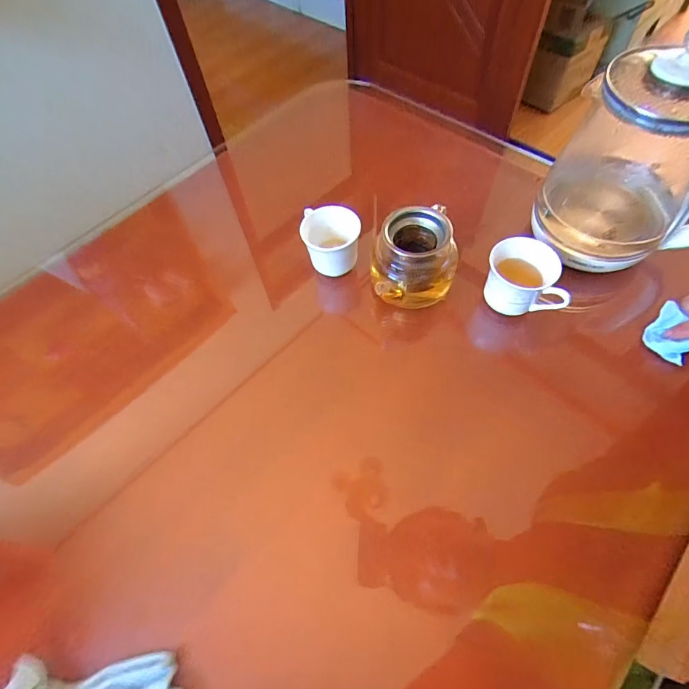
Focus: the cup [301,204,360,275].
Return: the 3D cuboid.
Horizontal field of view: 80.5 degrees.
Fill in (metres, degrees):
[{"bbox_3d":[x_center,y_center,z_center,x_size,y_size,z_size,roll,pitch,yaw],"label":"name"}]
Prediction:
[{"bbox_3d":[-0.017,-0.126,0.513,0.070,0.059,0.074,-2,60,3],"label":"cup"}]

